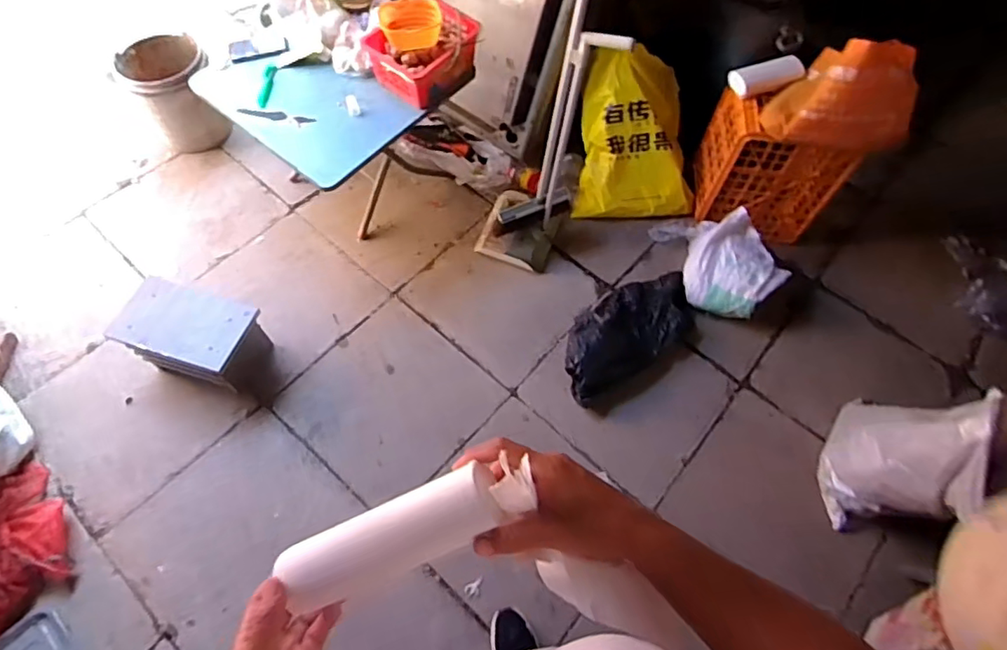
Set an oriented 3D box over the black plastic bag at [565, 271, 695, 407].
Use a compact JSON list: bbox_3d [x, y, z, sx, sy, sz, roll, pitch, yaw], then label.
[{"bbox_3d":[0.395,-0.004,1.714,0.564,0.125,0.268,-31,68,-18],"label":"black plastic bag"}]

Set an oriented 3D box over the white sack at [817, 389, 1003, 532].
[{"bbox_3d":[0.953,0.317,1.331,0.165,0.465,0.282,10,61,2],"label":"white sack"}]

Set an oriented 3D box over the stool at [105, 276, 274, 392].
[{"bbox_3d":[-0.885,0.031,1.578,0.358,0.230,0.220,16,62,6],"label":"stool"}]

